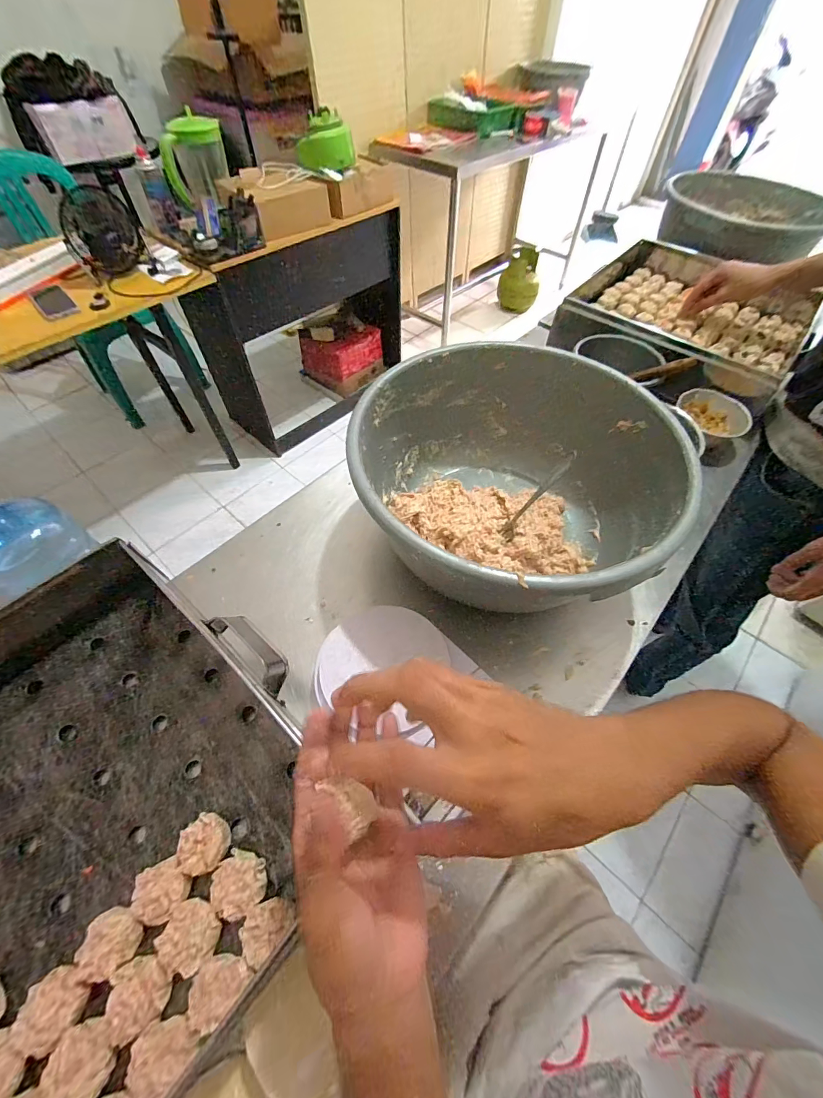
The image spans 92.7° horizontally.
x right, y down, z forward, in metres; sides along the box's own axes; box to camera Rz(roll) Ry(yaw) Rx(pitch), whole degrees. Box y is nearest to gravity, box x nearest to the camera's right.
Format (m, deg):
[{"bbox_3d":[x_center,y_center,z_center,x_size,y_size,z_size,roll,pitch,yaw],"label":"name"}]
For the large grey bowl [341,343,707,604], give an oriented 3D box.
[{"bbox_3d":[0.124,-0.079,0.490,0.357,0.184,0.354,1,57,-1],"label":"large grey bowl"}]

